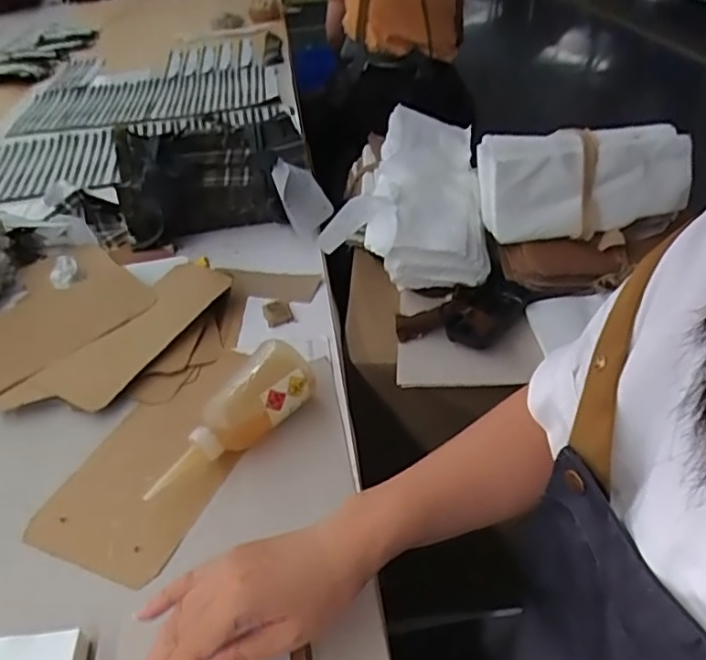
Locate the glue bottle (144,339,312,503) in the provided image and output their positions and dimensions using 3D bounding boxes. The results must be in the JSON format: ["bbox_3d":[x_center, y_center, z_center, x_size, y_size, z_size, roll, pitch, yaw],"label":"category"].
[{"bbox_3d":[-0.109,0.074,0.527,0.169,0.064,0.051,-31,46,-30],"label":"glue bottle"}]

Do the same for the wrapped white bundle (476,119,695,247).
[{"bbox_3d":[0.261,-0.169,0.699,0.227,0.127,0.044,-1,3,3],"label":"wrapped white bundle"}]

